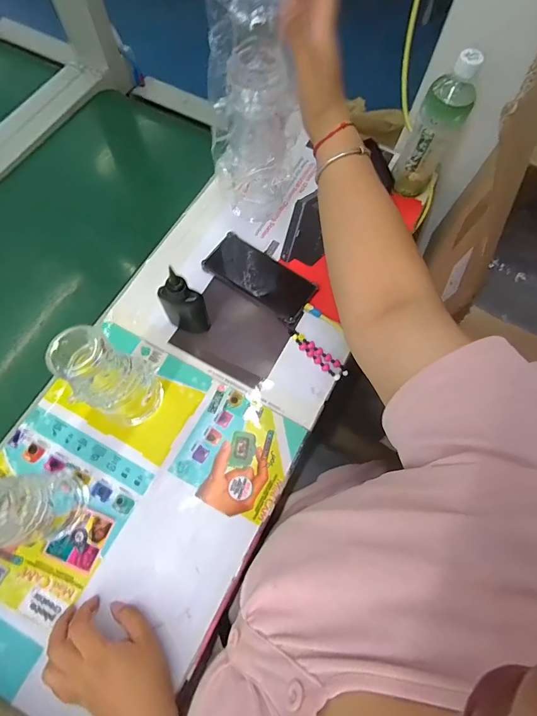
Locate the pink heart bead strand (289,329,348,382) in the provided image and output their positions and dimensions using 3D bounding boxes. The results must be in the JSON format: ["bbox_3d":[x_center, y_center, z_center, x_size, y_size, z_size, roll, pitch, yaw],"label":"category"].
[{"bbox_3d":[0.067,-0.006,0.527,0.099,0.006,0.023,39,73,11],"label":"pink heart bead strand"}]

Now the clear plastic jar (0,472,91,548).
[{"bbox_3d":[-0.245,0.147,0.366,0.057,0.178,0.071,14,70,3],"label":"clear plastic jar"}]

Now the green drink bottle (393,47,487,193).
[{"bbox_3d":[0.240,-0.328,0.543,0.066,0.190,0.060,24,70,6],"label":"green drink bottle"}]

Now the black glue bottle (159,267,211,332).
[{"bbox_3d":[-0.108,-0.072,0.476,0.054,0.126,0.024,-8,70,-6],"label":"black glue bottle"}]

